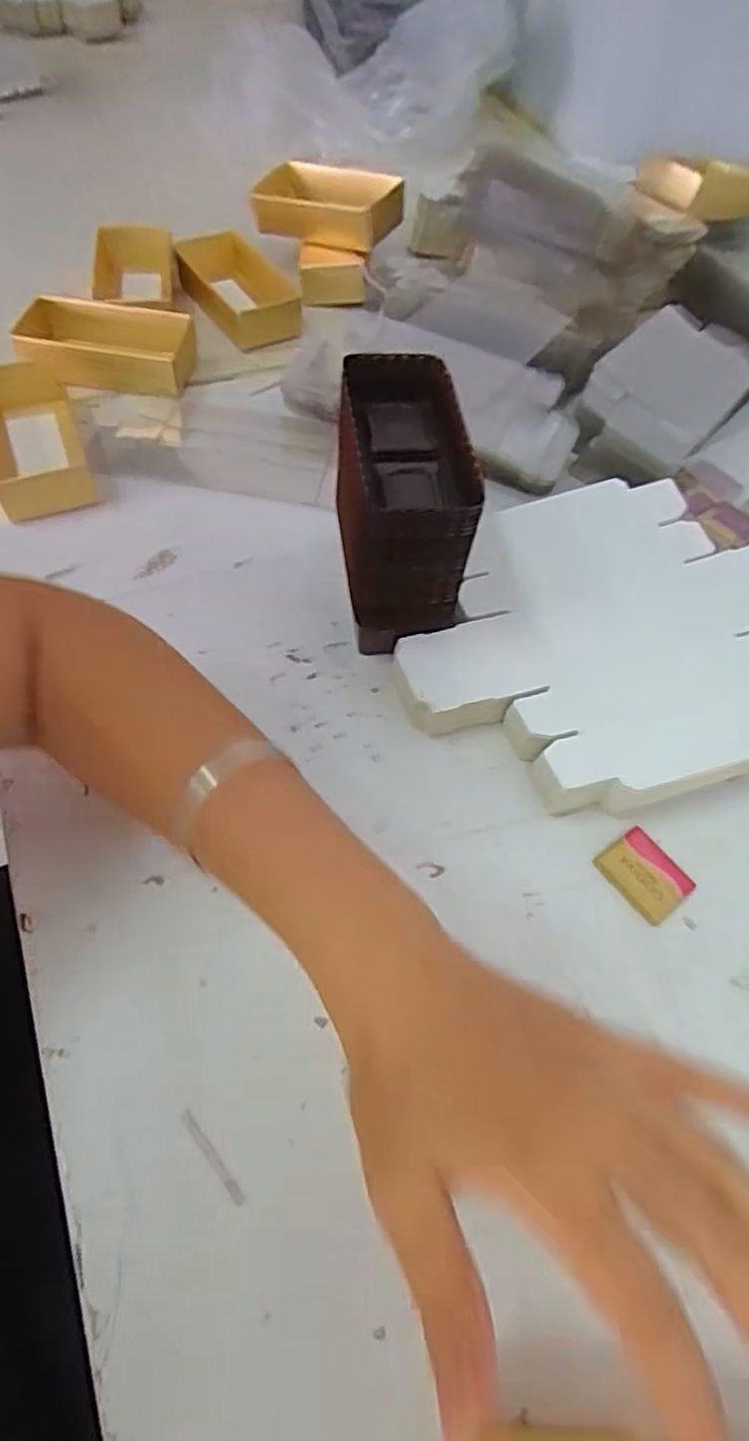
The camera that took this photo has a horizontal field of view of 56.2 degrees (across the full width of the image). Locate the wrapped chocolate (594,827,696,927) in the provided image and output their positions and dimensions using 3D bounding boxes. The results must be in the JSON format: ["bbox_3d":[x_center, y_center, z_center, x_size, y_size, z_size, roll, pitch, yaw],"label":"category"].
[{"bbox_3d":[0.133,0.076,0.345,0.032,0.007,0.040,-32,66,-23],"label":"wrapped chocolate"}]

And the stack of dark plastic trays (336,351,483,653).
[{"bbox_3d":[0.012,-0.115,0.389,0.064,0.109,0.120,-1,58,-6],"label":"stack of dark plastic trays"}]

